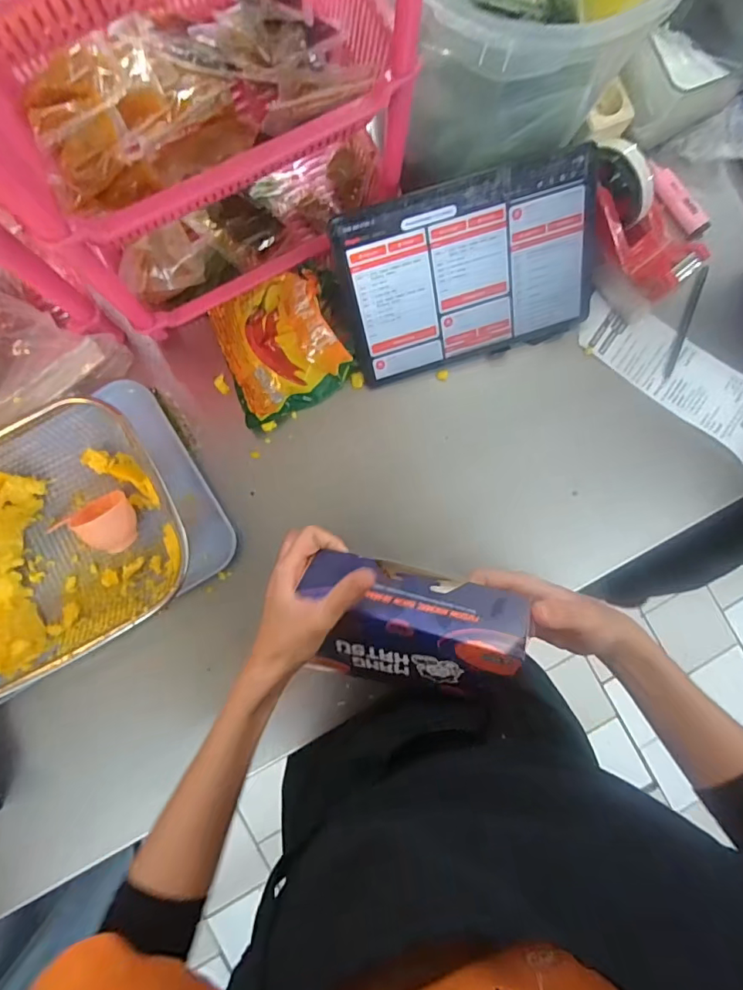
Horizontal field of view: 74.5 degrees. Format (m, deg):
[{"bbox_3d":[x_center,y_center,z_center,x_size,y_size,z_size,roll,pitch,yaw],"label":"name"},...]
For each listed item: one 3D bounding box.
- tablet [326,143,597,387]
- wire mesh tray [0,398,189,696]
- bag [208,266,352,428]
[{"bbox_3d":[0.098,-0.215,0.478,0.248,0.013,0.163,-18,129,-3],"label":"tablet"},{"bbox_3d":[-0.321,0.051,0.460,0.282,0.064,0.222,-27,89,-4],"label":"wire mesh tray"},{"bbox_3d":[-0.087,-0.151,0.489,0.128,0.073,0.129,-18,89,-4],"label":"bag"}]

